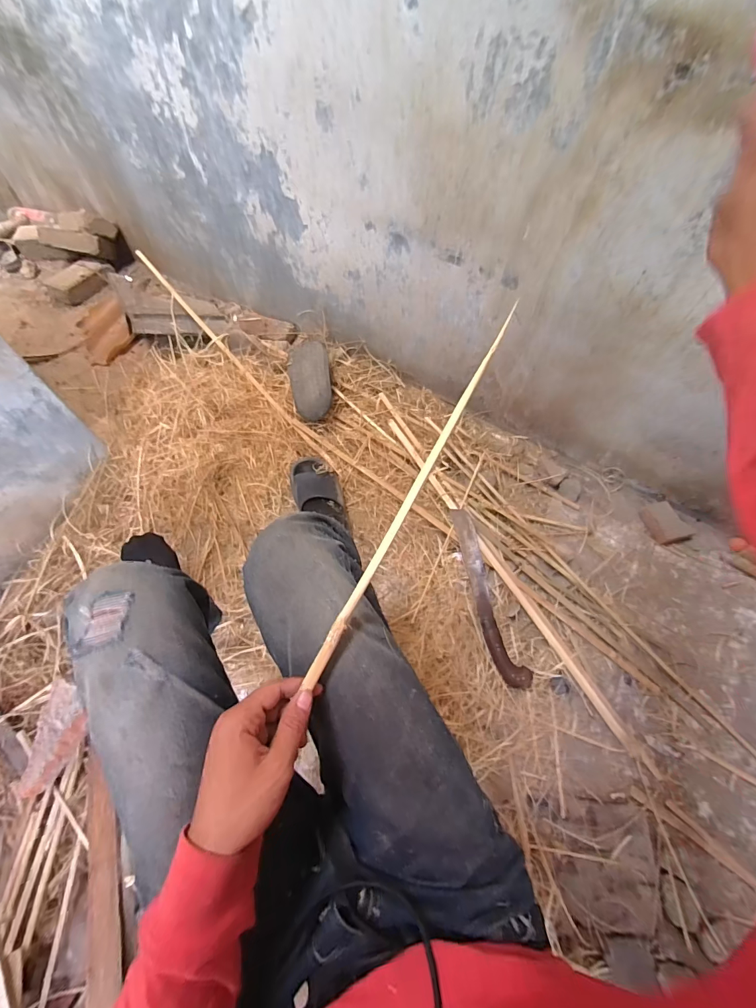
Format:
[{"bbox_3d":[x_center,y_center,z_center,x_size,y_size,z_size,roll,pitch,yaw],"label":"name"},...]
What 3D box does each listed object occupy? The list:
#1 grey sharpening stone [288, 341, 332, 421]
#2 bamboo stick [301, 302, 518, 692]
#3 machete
[{"bbox_3d":[-0.189,-0.351,1.073,0.112,0.059,0.250,-8,63,-7],"label":"grey sharpening stone"},{"bbox_3d":[0.039,-0.018,0.389,0.013,0.010,0.423,27,82,11],"label":"bamboo stick"},{"bbox_3d":[0.240,0.197,0.872,0.063,0.031,0.403,-11,63,-8],"label":"machete"}]

